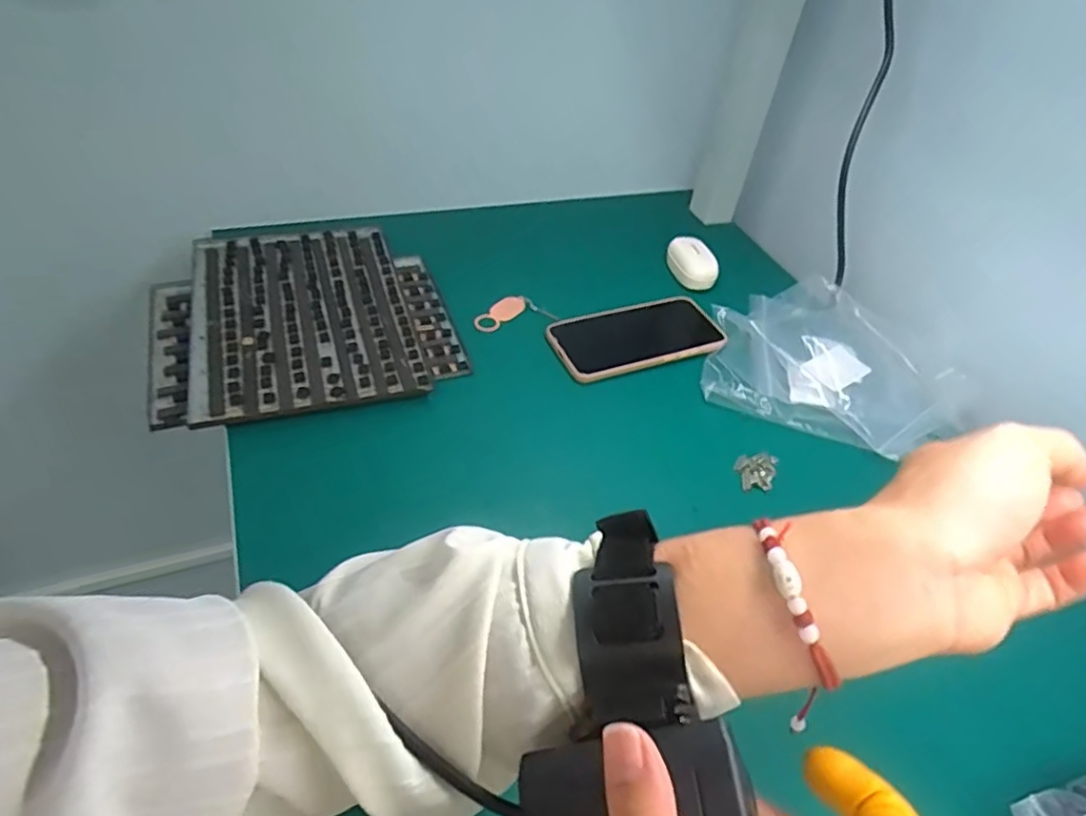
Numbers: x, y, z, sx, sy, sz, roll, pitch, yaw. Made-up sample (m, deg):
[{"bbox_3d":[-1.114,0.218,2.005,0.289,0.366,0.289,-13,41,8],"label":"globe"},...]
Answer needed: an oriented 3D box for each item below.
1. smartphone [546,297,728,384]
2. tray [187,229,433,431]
[{"bbox_3d":[0.087,-0.069,0.612,0.165,0.012,0.086,-12,48,-19],"label":"smartphone"},{"bbox_3d":[-0.212,-0.085,0.576,0.178,0.011,0.242,-12,49,-17],"label":"tray"}]

